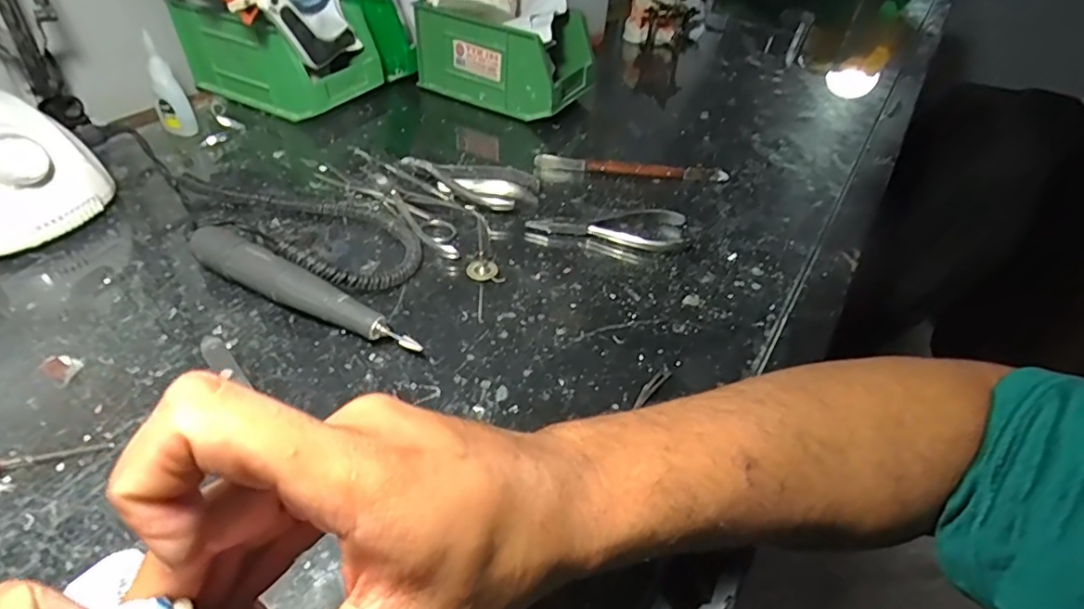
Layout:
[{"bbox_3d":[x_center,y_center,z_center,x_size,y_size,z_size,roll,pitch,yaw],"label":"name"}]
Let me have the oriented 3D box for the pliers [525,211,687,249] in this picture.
[{"bbox_3d":[0.051,-0.061,0.452,0.122,0.011,0.044,7,42,1],"label":"pliers"}]

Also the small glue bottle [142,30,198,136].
[{"bbox_3d":[-0.322,-0.186,0.495,0.026,0.083,0.017,-22,49,-27],"label":"small glue bottle"}]

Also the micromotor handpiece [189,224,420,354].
[{"bbox_3d":[-0.149,-0.007,0.357,0.165,0.031,0.025,21,44,16],"label":"micromotor handpiece"}]

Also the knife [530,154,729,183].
[{"bbox_3d":[0.081,-0.123,0.521,0.172,0.013,0.016,6,42,0],"label":"knife"}]

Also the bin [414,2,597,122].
[{"bbox_3d":[-0.037,-0.266,0.609,0.164,0.086,0.096,23,45,18],"label":"bin"}]

